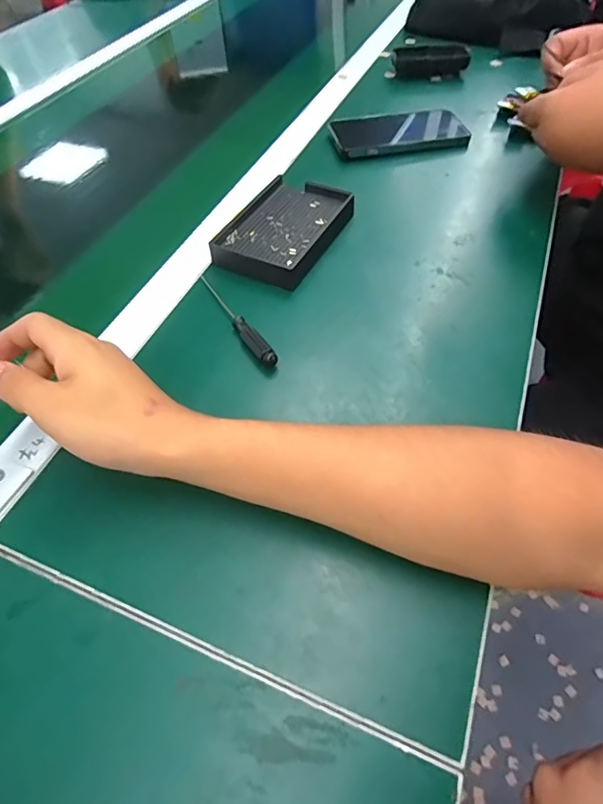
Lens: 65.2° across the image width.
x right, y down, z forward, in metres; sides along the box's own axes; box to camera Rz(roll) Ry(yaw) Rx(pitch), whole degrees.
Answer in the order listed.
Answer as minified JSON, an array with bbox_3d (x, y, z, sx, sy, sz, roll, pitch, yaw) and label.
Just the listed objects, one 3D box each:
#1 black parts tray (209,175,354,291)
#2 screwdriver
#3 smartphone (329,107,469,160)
[{"bbox_3d":[-0.019,-0.170,0.464,0.100,0.023,0.137,22,58,17],"label":"black parts tray"},{"bbox_3d":[-0.056,-0.074,0.401,0.015,0.013,0.129,-26,57,-16],"label":"screwdriver"},{"bbox_3d":[0.119,-0.331,0.581,0.162,0.017,0.085,-13,55,-7],"label":"smartphone"}]

